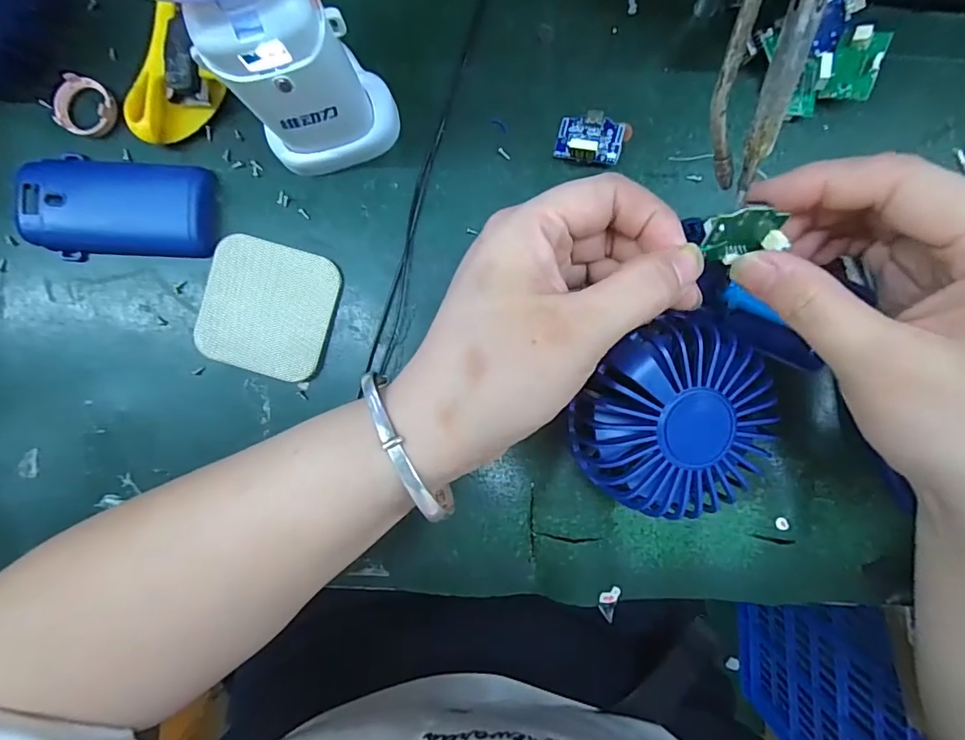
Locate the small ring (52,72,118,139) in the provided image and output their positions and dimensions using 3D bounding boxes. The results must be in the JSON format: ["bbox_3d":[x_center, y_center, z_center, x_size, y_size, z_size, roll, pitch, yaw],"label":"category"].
[{"bbox_3d":[-0.199,-0.131,0.250,0.029,0.007,0.028,0,92,2],"label":"small ring"}]

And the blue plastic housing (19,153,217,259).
[{"bbox_3d":[-0.180,-0.081,0.247,0.090,0.014,0.049,0,92,2],"label":"blue plastic housing"}]

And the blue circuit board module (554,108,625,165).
[{"bbox_3d":[0.052,-0.113,0.242,0.030,0.009,0.023,13,93,2],"label":"blue circuit board module"}]

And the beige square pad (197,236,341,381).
[{"bbox_3d":[-0.109,-0.031,0.252,0.064,0.006,0.064,16,93,2],"label":"beige square pad"}]

